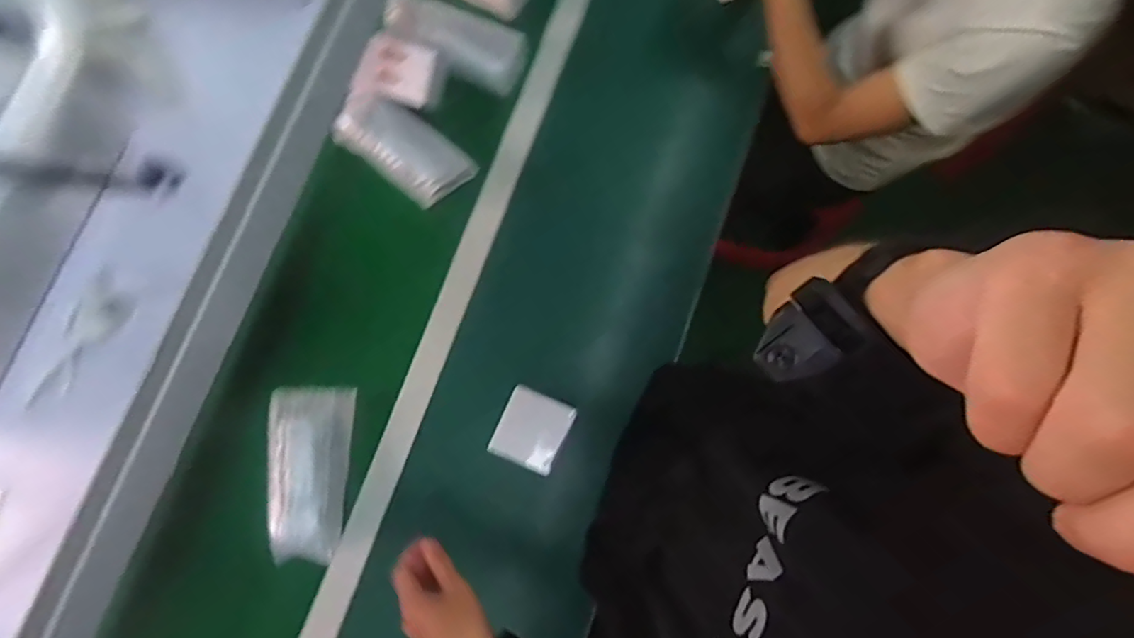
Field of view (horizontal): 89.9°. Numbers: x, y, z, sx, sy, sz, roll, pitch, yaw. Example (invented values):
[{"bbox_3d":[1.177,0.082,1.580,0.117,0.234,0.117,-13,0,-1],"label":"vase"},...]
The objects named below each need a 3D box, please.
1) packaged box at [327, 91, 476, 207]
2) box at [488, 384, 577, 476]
[{"bbox_3d":[-0.222,-0.234,0.783,0.180,0.038,0.093,38,86,-9],"label":"packaged box"},{"bbox_3d":[-0.037,0.117,0.601,0.071,0.017,0.076,24,80,4],"label":"box"}]

